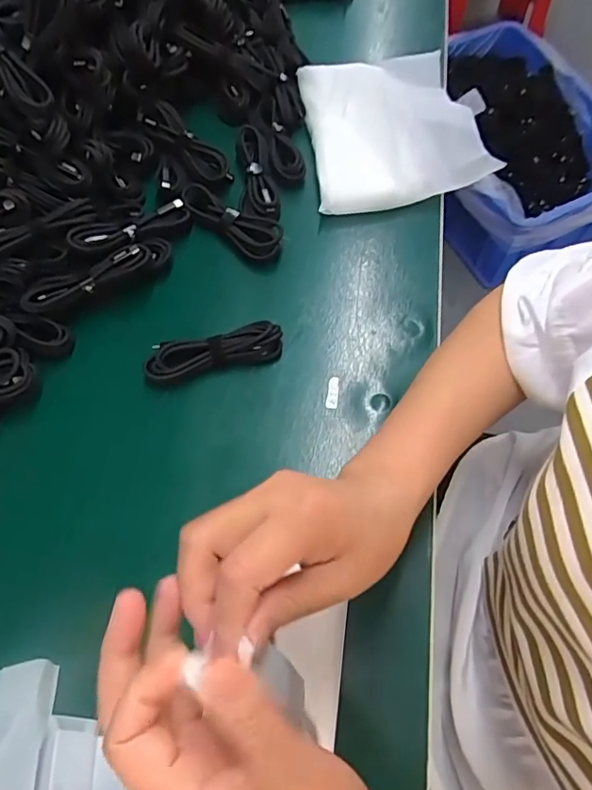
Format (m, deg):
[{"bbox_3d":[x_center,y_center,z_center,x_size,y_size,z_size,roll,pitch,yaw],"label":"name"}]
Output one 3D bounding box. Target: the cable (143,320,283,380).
[{"bbox_3d":[-0.069,-0.039,0.452,0.115,0.016,0.031,-14,66,-4],"label":"cable"}]

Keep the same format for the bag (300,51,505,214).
[{"bbox_3d":[0.100,-0.278,0.547,0.172,0.061,0.190,-7,66,-1],"label":"bag"}]

